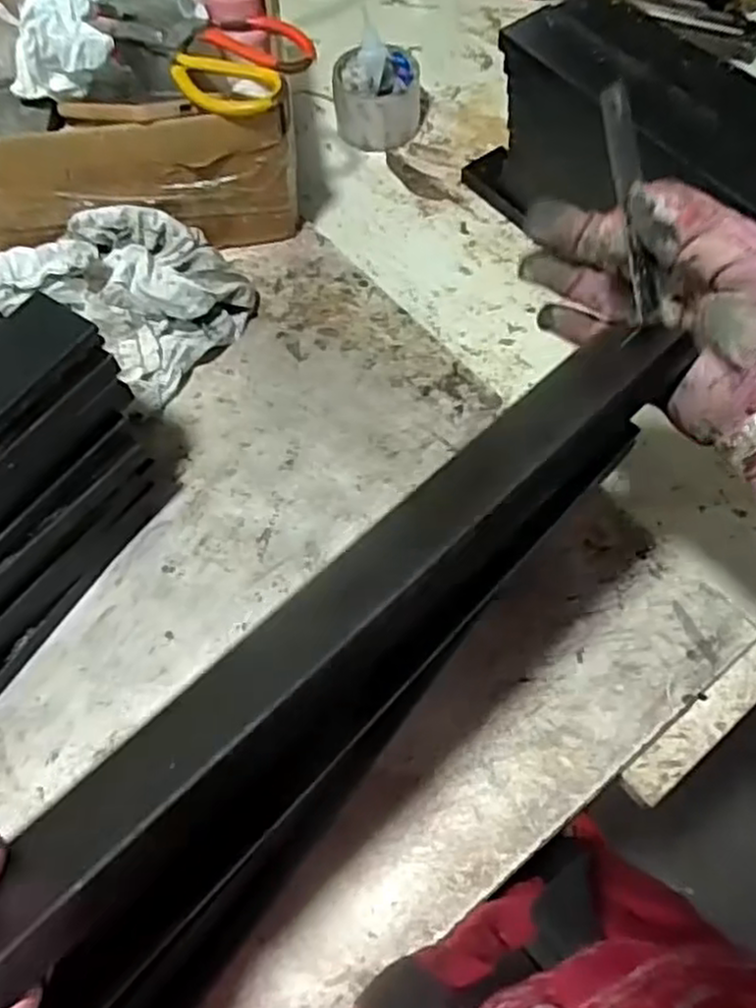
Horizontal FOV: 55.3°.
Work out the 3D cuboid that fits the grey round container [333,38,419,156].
[{"bbox_3d":[-0.002,-0.398,0.702,0.081,0.066,0.081,-4,63,1],"label":"grey round container"}]

